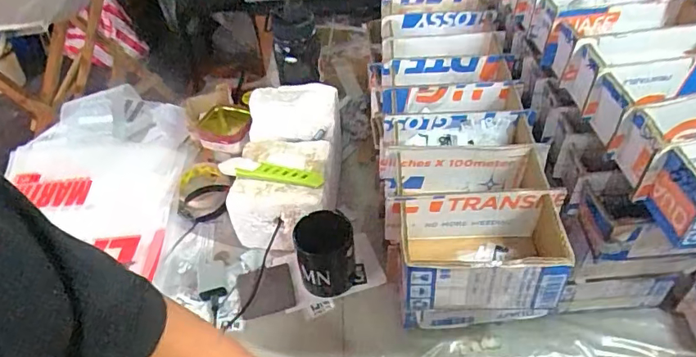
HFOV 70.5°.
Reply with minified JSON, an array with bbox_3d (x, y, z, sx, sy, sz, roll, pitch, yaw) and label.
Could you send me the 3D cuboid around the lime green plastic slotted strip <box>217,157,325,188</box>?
[{"bbox_3d":[-0.115,-0.009,0.726,0.163,0.020,0.029,11,46,15],"label":"lime green plastic slotted strip"}]

